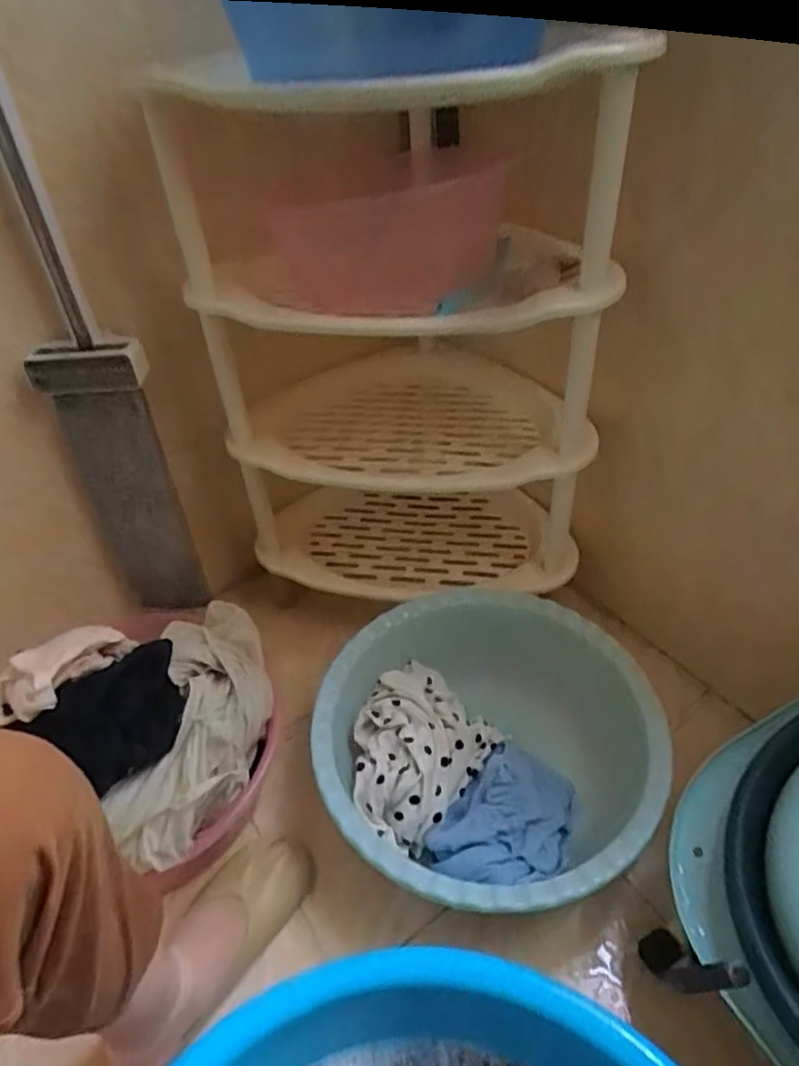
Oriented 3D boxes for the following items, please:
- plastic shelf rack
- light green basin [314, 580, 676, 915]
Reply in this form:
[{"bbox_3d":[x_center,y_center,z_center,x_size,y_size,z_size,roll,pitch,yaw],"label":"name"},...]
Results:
[{"bbox_3d":[-0.012,-0.207,0.829,0.441,0.612,0.322,-9,39,-5],"label":"plastic shelf rack"},{"bbox_3d":[0.096,0.252,0.748,0.357,0.141,0.357,-3,39,2],"label":"light green basin"}]

